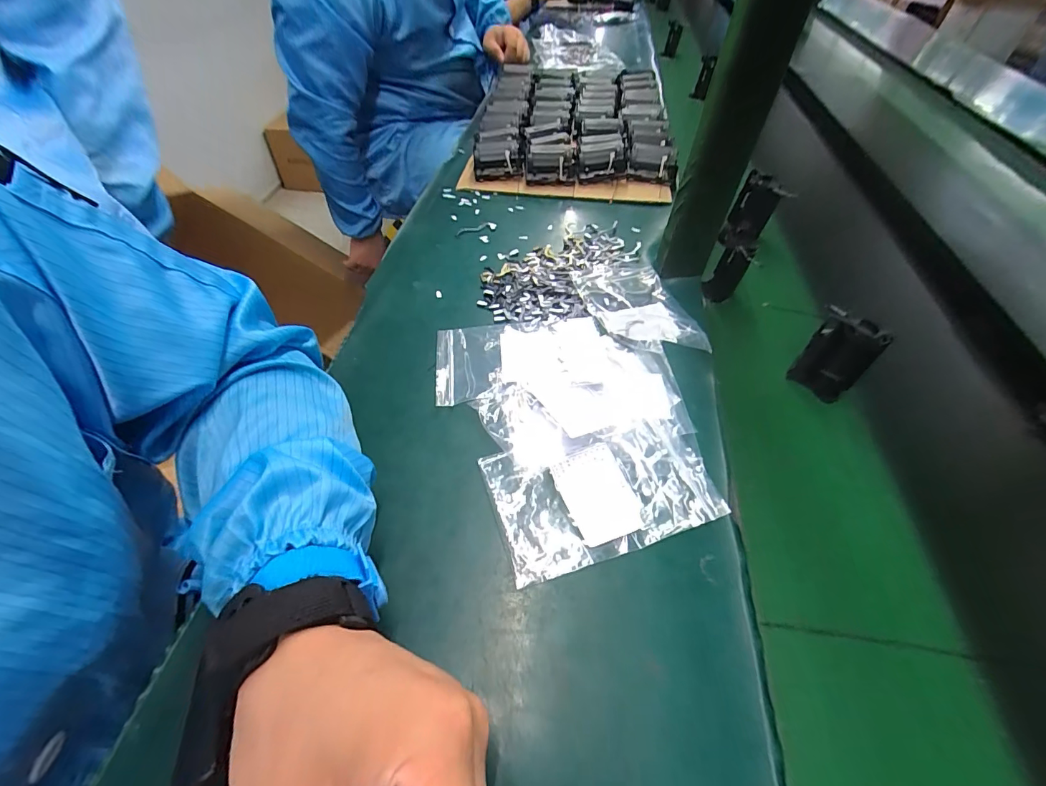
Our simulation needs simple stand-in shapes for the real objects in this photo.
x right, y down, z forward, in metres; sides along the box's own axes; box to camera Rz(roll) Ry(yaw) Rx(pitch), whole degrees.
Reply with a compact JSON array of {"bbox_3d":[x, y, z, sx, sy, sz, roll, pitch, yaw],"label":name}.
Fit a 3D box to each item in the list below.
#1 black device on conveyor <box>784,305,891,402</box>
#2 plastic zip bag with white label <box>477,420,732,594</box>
[{"bbox_3d":[0.278,-0.034,0.392,0.039,0.073,0.048,-31,57,-26],"label":"black device on conveyor"},{"bbox_3d":[0.056,0.069,0.319,0.151,0.010,0.090,-13,51,-13],"label":"plastic zip bag with white label"}]

